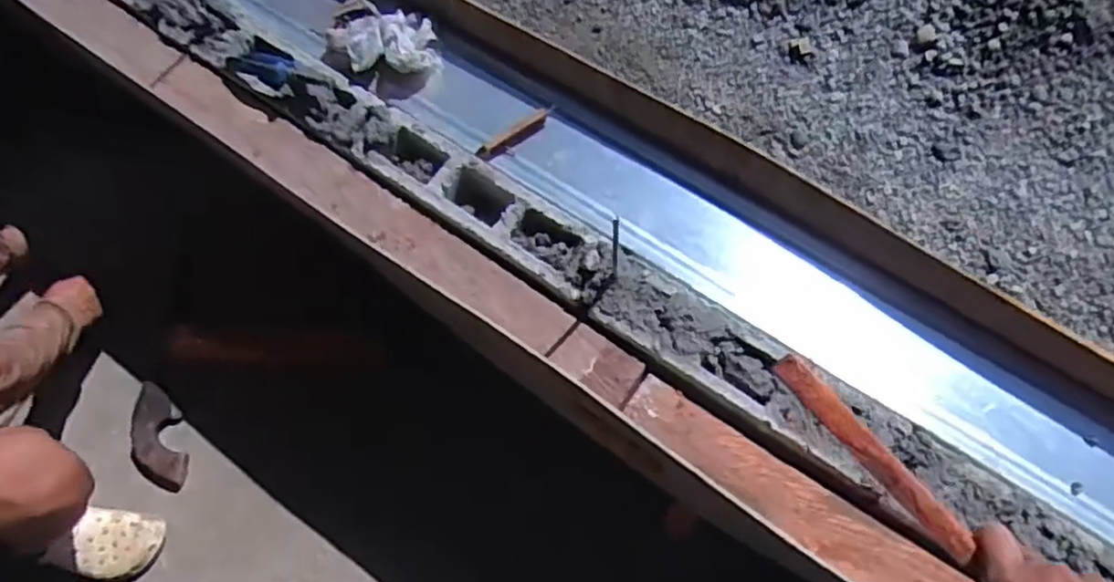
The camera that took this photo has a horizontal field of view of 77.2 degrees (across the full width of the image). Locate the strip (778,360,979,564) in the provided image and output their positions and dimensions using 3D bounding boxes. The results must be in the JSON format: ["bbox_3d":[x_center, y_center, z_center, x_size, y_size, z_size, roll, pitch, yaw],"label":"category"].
[{"bbox_3d":[0.204,0.105,0.452,0.018,0.015,0.157,-38,74,-11],"label":"strip"}]

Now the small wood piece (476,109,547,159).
[{"bbox_3d":[-0.062,-0.217,0.960,0.110,0.010,0.020,-34,71,-10],"label":"small wood piece"}]

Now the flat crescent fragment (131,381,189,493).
[{"bbox_3d":[-0.702,0.257,1.224,0.084,0.013,0.191,-13,70,-18],"label":"flat crescent fragment"}]

